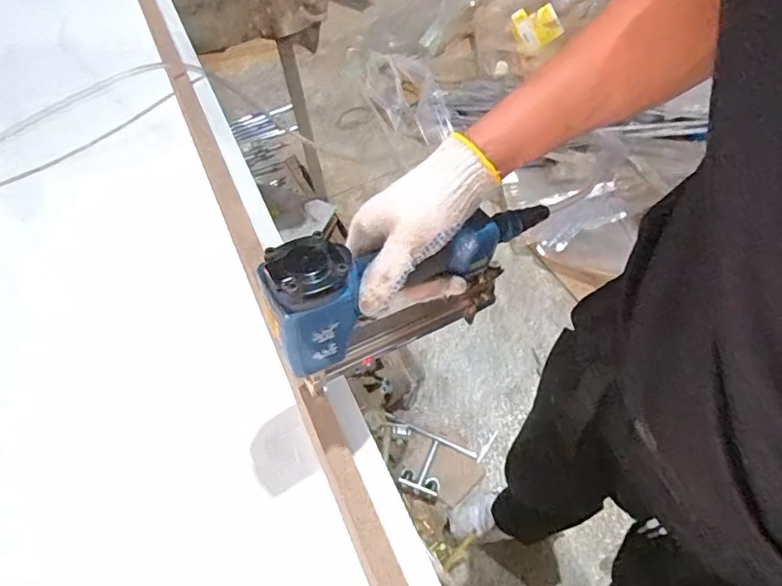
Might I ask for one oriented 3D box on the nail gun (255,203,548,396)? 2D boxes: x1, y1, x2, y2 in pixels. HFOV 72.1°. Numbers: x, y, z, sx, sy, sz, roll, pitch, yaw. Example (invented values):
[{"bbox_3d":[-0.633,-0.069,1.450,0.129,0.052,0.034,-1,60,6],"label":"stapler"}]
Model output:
[{"bbox_3d":[0.020,-0.017,0.454,0.253,0.165,0.054,-31,60,-15],"label":"nail gun"}]

